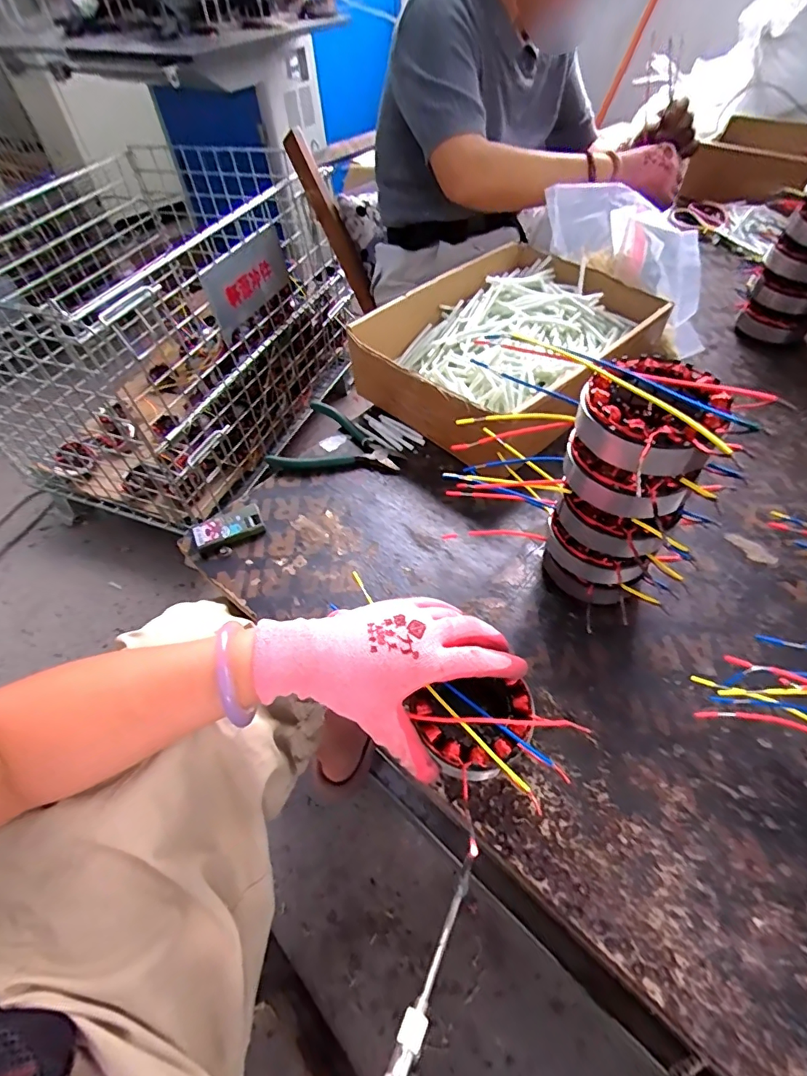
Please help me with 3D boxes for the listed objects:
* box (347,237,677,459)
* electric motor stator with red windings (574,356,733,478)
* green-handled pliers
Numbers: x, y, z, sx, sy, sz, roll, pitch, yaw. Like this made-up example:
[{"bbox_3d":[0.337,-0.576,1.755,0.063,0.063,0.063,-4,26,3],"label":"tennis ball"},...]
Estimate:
[{"bbox_3d":[0.127,-0.234,0.601,0.318,0.090,0.239,-39,60,-24],"label":"box"},{"bbox_3d":[0.158,-0.076,0.310,0.084,0.036,0.088,-2,52,3],"label":"electric motor stator with red windings"},{"bbox_3d":[-0.076,-0.121,0.567,0.140,0.016,0.099,2,53,4],"label":"green-handled pliers"}]

